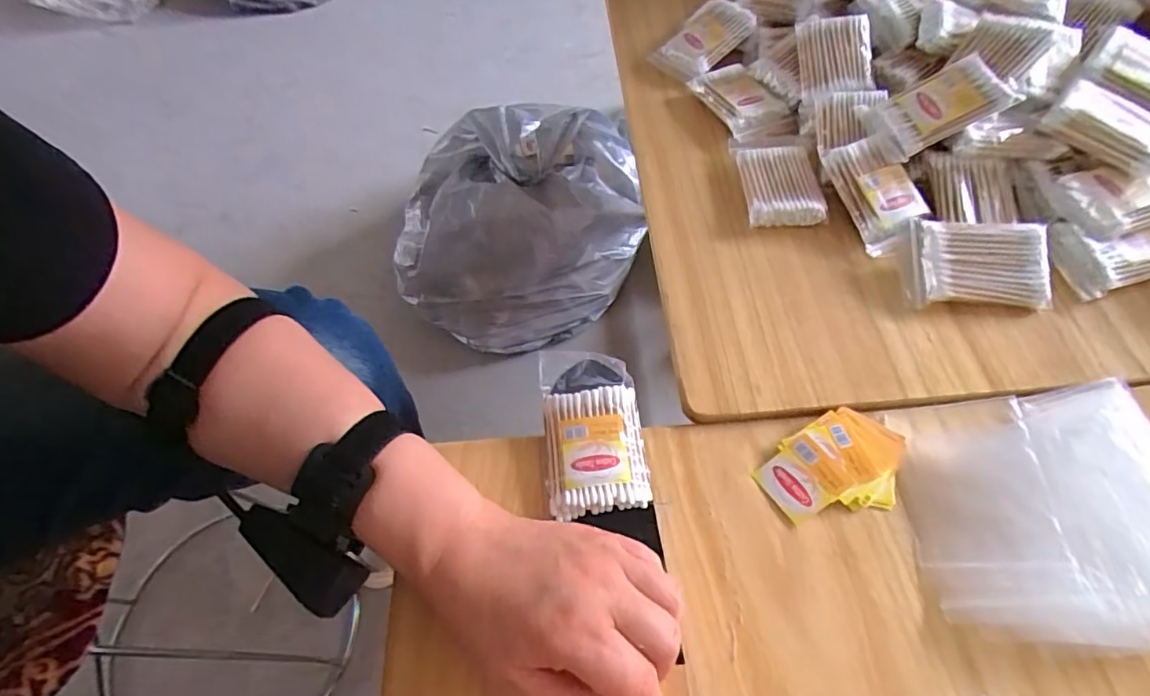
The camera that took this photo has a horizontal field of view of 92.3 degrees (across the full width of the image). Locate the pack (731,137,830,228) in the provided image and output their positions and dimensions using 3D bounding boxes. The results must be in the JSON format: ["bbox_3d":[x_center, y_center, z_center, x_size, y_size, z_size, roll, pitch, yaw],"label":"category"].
[{"bbox_3d":[0.161,-0.139,0.442,0.057,0.020,0.092,-2,59,4],"label":"pack"}]

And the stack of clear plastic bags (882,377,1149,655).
[{"bbox_3d":[0.268,0.086,0.304,0.153,0.027,0.138,-7,59,0],"label":"stack of clear plastic bags"}]

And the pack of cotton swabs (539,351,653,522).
[{"bbox_3d":[0.011,0.049,0.350,0.060,0.017,0.108,-7,59,0],"label":"pack of cotton swabs"}]

